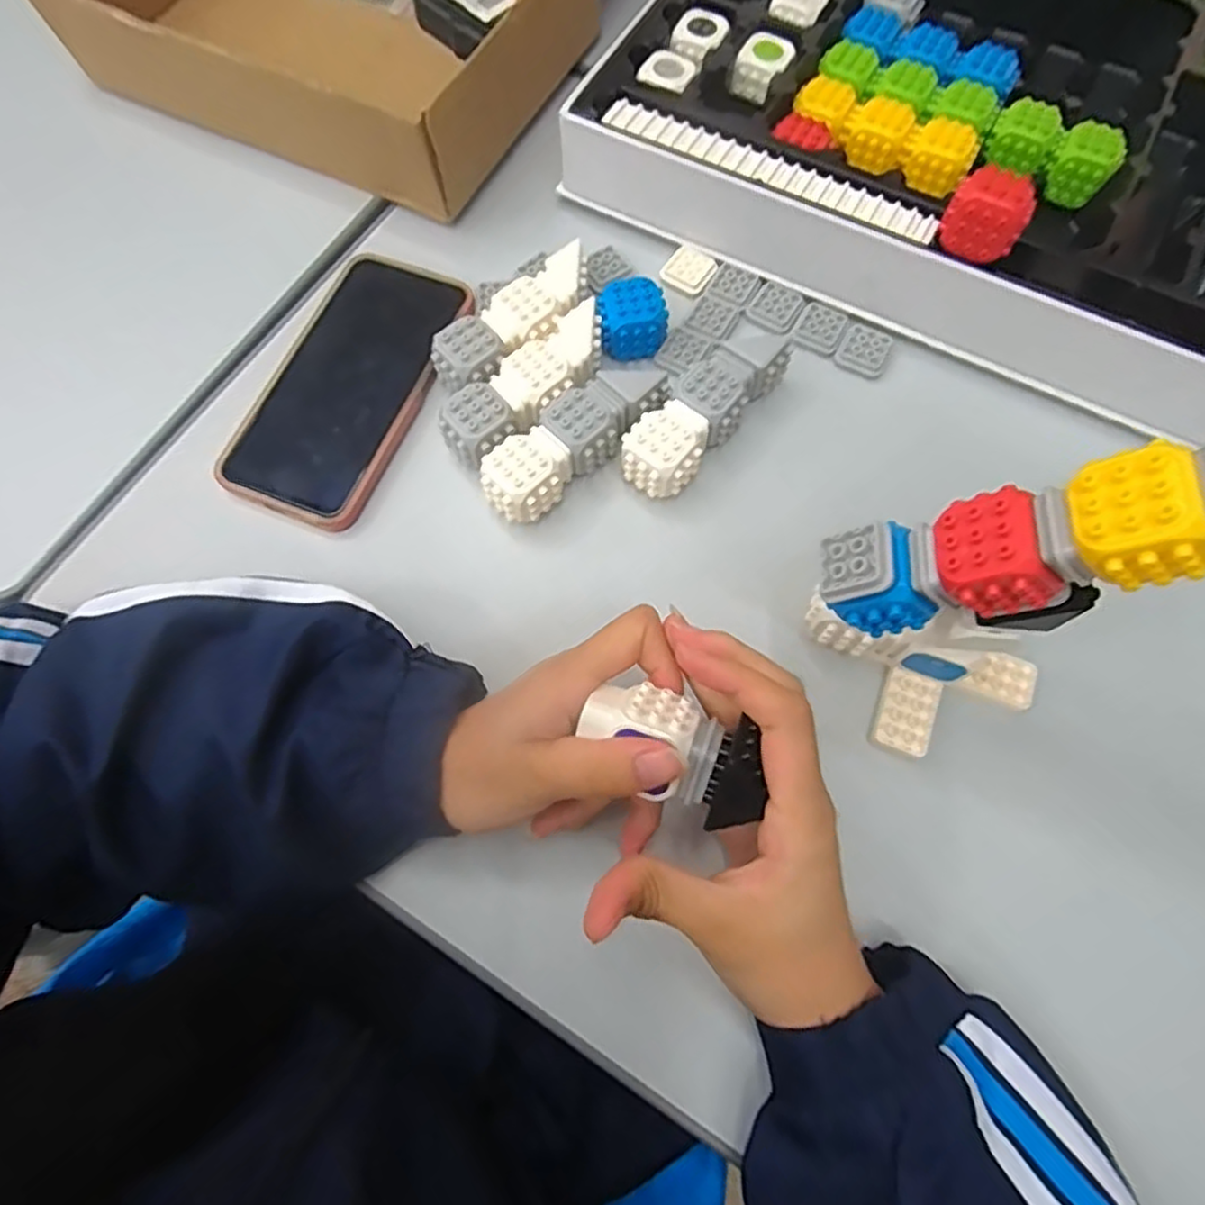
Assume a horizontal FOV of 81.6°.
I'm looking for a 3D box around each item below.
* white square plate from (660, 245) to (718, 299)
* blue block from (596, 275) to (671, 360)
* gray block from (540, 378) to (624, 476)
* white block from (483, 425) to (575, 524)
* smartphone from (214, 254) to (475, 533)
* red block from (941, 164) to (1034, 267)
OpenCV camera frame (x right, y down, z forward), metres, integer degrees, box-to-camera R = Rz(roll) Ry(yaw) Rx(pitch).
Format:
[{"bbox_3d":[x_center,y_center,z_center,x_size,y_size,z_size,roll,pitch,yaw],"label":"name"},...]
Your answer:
[{"bbox_3d":[0.052,-0.200,0.422,0.029,0.004,0.032,30,74,10],"label":"white square plate"},{"bbox_3d":[0.018,-0.158,0.391,0.037,0.028,0.031,-3,71,-1],"label":"blue block"},{"bbox_3d":[-0.009,-0.093,0.371,0.038,0.029,0.037,-35,74,-11],"label":"gray block"},{"bbox_3d":[-0.038,-0.065,0.359,0.043,0.030,0.032,-37,75,-12],"label":"white block"},{"bbox_3d":[-0.145,-0.124,0.393,0.091,0.011,0.166,21,72,7],"label":"smartphone"},{"bbox_3d":[0.192,-0.192,0.349,0.037,0.032,0.027,39,76,12],"label":"red block"}]

